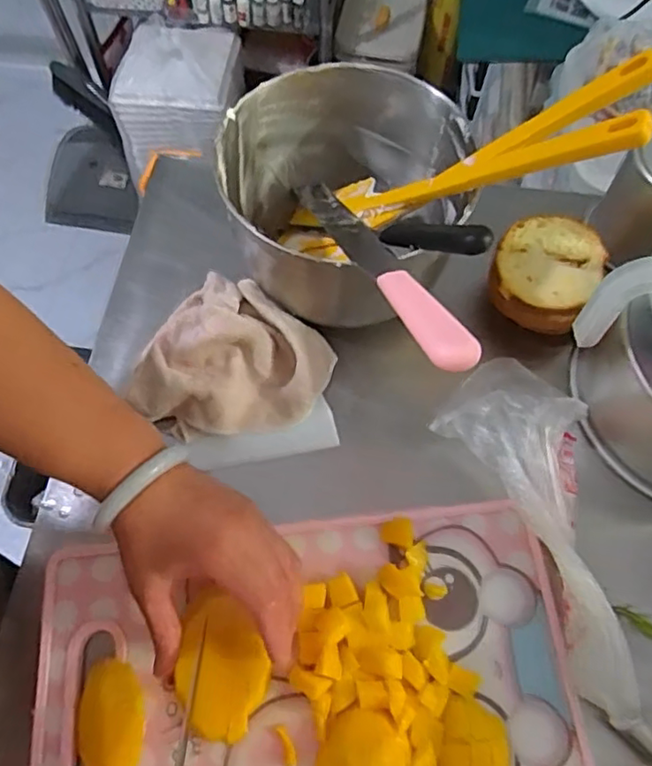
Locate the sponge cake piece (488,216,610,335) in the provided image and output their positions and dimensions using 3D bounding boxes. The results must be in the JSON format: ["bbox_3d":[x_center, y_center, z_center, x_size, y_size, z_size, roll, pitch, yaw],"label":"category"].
[{"bbox_3d":[0.193,-0.097,0.532,0.089,0.046,0.091,0,63,-1],"label":"sponge cake piece"}]

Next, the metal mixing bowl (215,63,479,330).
[{"bbox_3d":[0.025,-0.146,0.506,0.187,0.116,0.204,0,63,-1],"label":"metal mixing bowl"}]

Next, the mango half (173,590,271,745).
[{"bbox_3d":[-0.069,0.189,0.403,0.060,0.018,0.085,5,63,2],"label":"mango half"}]

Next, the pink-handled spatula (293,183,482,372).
[{"bbox_3d":[0.025,-0.100,0.441,0.028,0.016,0.349,-13,32,-7],"label":"pink-handled spatula"}]

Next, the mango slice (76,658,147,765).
[{"bbox_3d":[-0.141,0.225,0.397,0.046,0.013,0.077,-4,63,-3],"label":"mango slice"}]

